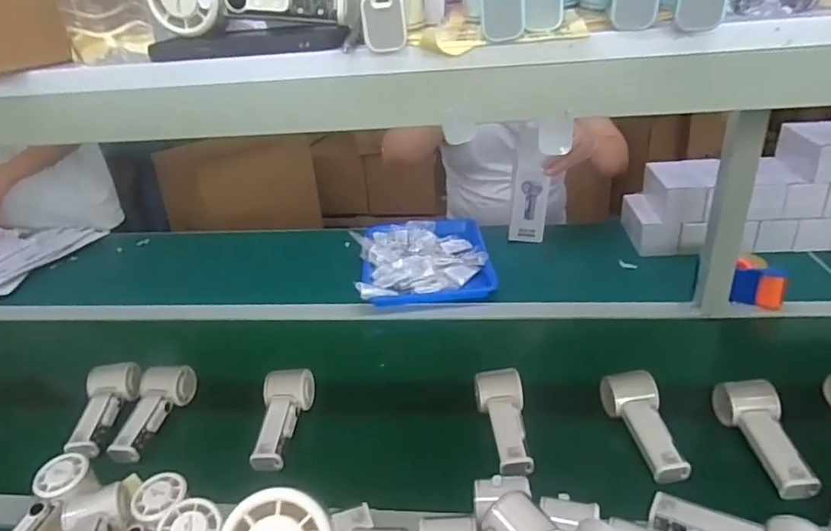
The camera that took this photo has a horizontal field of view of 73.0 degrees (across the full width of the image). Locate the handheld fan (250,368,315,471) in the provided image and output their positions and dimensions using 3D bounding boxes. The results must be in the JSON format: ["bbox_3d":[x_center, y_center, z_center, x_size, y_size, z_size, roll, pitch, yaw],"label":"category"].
[{"bbox_3d":[-0.182,0.210,0.764,0.059,0.069,0.149,-2,28,4],"label":"handheld fan"}]

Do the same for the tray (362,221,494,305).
[{"bbox_3d":[0.018,-0.020,1.169,0.260,0.046,0.323,-5,28,-2],"label":"tray"}]

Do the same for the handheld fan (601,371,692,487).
[{"bbox_3d":[0.292,0.193,0.706,0.057,0.047,0.148,-8,28,-7],"label":"handheld fan"}]

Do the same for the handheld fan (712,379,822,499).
[{"bbox_3d":[0.424,0.203,0.677,0.060,0.047,0.154,-3,28,2],"label":"handheld fan"}]

